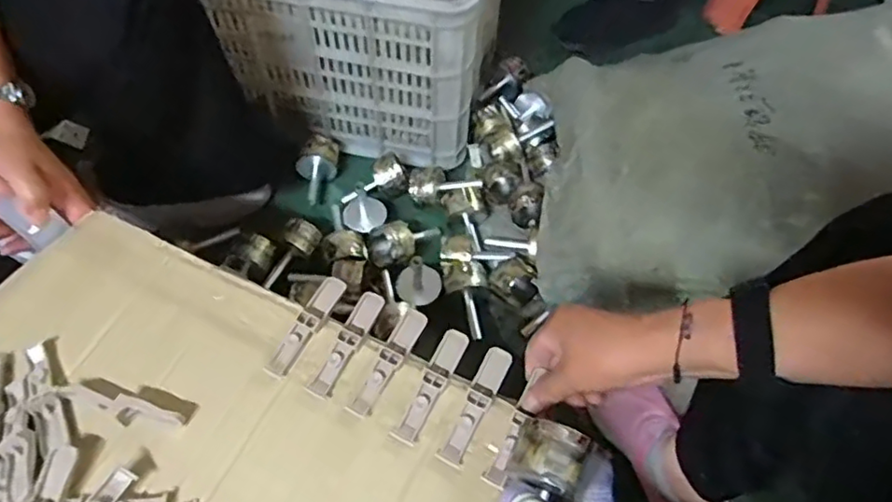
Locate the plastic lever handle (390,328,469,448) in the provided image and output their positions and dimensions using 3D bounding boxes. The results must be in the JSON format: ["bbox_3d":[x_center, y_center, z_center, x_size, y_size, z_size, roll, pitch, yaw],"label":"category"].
[{"bbox_3d":[-0.011,0.107,0.495,0.021,0.009,0.101,24,60,13],"label":"plastic lever handle"}]

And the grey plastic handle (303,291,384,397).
[{"bbox_3d":[-0.082,0.076,0.506,0.021,0.013,0.094,24,60,13],"label":"grey plastic handle"}]

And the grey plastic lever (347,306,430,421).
[{"bbox_3d":[-0.047,0.090,0.497,0.021,0.016,0.094,27,61,15],"label":"grey plastic lever"}]

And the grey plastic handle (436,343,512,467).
[{"bbox_3d":[0.024,0.120,0.480,0.021,0.010,0.097,24,61,14],"label":"grey plastic handle"}]

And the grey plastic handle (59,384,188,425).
[{"bbox_3d":[-0.252,0.120,0.470,0.104,0.019,0.018,14,59,7],"label":"grey plastic handle"}]

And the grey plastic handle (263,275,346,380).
[{"bbox_3d":[-0.117,0.063,0.518,0.023,0.011,0.098,20,60,11],"label":"grey plastic handle"}]

